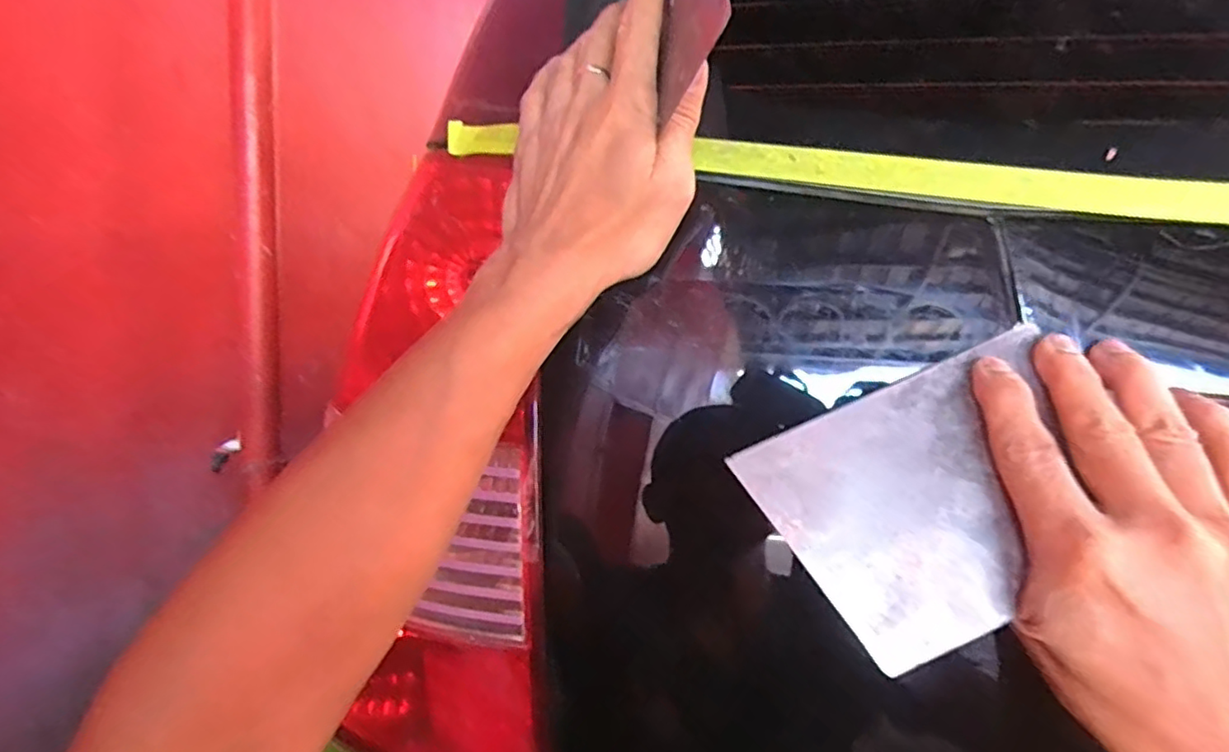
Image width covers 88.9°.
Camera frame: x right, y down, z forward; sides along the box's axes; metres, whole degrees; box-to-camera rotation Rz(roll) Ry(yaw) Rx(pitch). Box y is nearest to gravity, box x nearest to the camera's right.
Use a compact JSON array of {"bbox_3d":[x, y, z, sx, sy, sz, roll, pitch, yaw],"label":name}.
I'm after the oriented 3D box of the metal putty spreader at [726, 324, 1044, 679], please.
[{"bbox_3d":[0.132,0.048,0.255,0.133,0.099,0.004,-25,-23,-2],"label":"metal putty spreader"}]

